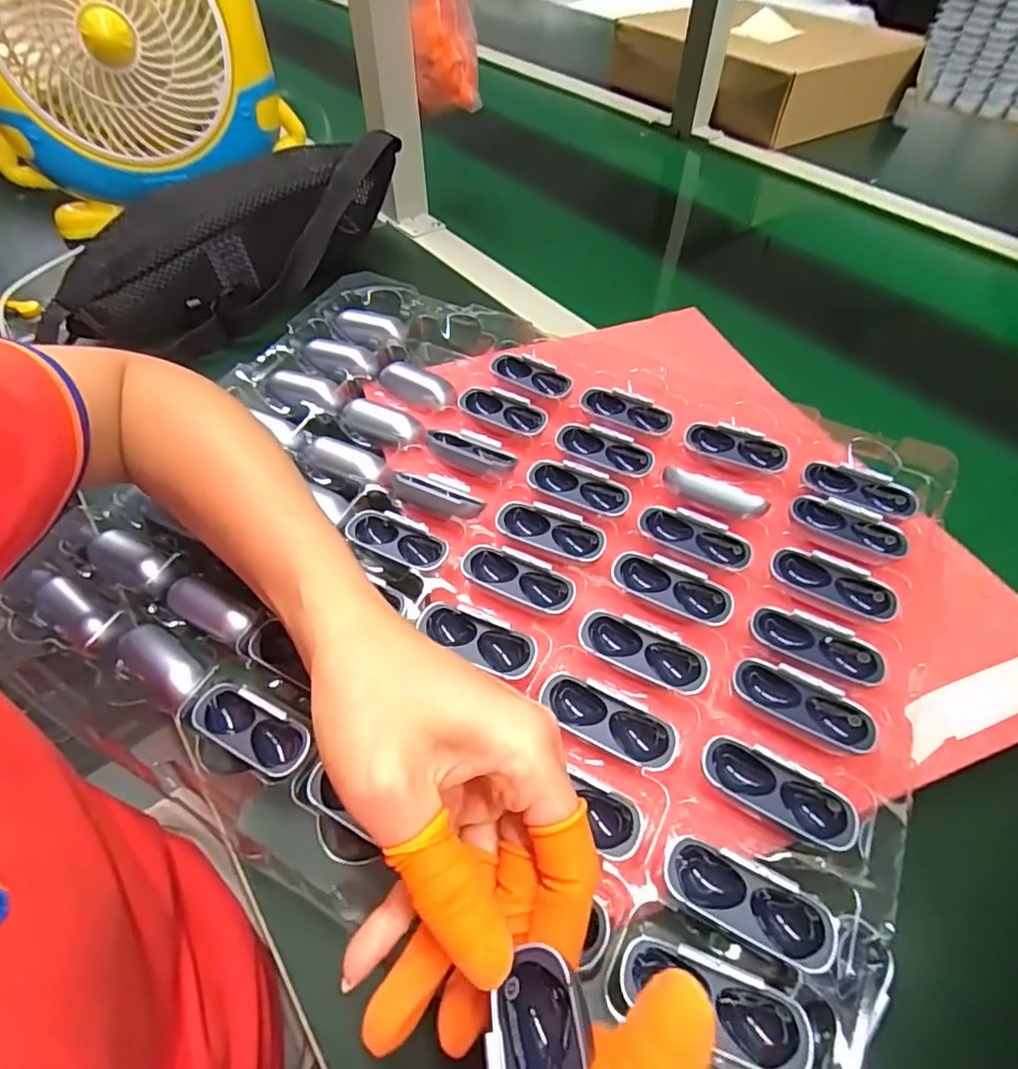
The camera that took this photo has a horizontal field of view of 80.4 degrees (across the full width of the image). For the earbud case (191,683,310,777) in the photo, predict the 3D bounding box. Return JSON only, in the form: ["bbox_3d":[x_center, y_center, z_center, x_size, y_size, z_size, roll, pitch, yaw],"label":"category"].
[{"bbox_3d":[-0.115,0.088,0.270,0.059,0.017,0.024,24,54,18],"label":"earbud case"}]

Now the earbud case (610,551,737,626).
[{"bbox_3d":[0.081,0.027,0.302,0.060,0.009,0.024,27,76,17],"label":"earbud case"}]

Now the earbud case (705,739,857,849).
[{"bbox_3d":[0.107,0.103,0.241,0.058,0.014,0.024,23,53,17],"label":"earbud case"}]

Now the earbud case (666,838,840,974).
[{"bbox_3d":[0.086,0.133,0.217,0.059,0.013,0.024,20,53,15],"label":"earbud case"}]

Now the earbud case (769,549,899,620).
[{"bbox_3d":[0.163,0.025,0.303,0.058,0.017,0.026,21,53,15],"label":"earbud case"}]

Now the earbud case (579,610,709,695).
[{"bbox_3d":[0.063,0.056,0.284,0.059,0.018,0.023,23,75,17],"label":"earbud case"}]

